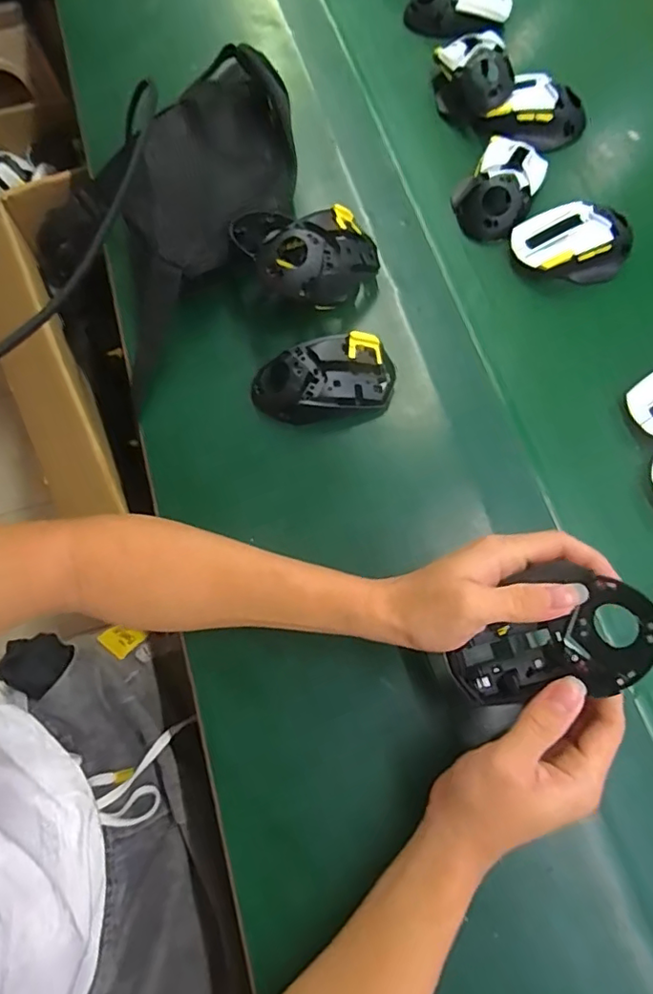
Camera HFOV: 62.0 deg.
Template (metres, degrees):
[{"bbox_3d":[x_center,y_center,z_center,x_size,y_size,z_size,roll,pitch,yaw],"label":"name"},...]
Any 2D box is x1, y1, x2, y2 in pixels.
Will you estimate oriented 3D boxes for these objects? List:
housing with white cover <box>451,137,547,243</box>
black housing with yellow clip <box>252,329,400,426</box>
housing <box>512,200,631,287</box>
[{"bbox_3d":[0.166,-0.301,0.527,0.071,0.034,0.099,25,74,8],"label":"housing with white cover"},{"bbox_3d":[-0.003,-0.101,0.460,0.122,0.036,0.067,-4,72,-1],"label":"black housing with yellow clip"},{"bbox_3d":[0.233,-0.236,0.505,0.113,0.035,0.065,-4,72,-1],"label":"housing"}]

